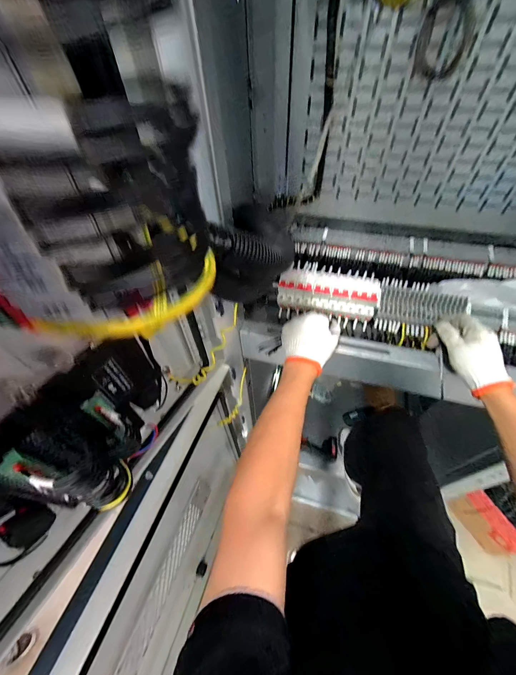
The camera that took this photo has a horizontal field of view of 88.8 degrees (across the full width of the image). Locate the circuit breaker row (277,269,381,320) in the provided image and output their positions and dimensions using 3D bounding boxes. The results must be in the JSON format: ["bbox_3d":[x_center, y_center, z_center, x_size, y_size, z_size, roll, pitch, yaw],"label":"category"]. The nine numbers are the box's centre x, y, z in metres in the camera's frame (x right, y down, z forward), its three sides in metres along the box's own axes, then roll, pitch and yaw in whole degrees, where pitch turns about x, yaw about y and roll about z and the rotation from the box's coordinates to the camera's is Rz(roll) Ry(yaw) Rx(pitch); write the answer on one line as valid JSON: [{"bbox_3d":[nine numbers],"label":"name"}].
[{"bbox_3d":[0.147,-0.100,0.554,0.198,0.062,0.089,9,51,12],"label":"circuit breaker row"}]

